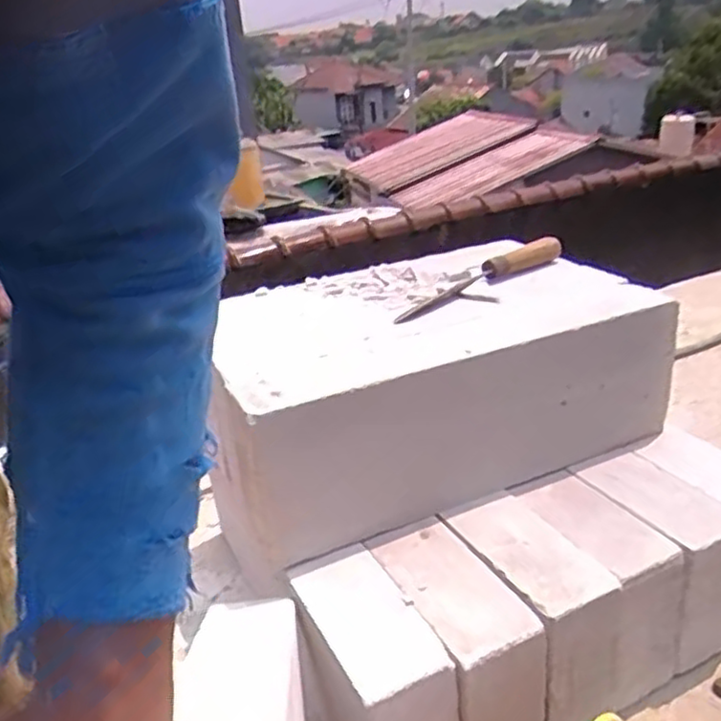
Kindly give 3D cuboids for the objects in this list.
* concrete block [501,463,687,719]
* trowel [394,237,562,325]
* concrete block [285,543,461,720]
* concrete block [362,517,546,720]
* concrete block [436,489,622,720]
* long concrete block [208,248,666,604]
[{"bbox_3d":[0.292,0.274,0.901,0.100,0.179,0.206,-15,26,-19],"label":"concrete block"},{"bbox_3d":[0.183,-0.119,1.031,0.349,0.039,0.083,-23,30,-34],"label":"trowel"},{"bbox_3d":[0.012,0.356,0.794,0.102,0.194,0.210,-16,27,-22],"label":"concrete block"},{"bbox_3d":[0.106,0.327,0.820,0.102,0.194,0.213,-16,26,-22],"label":"concrete block"},{"bbox_3d":[0.196,0.290,0.847,0.102,0.172,0.210,-15,27,-20],"label":"concrete block"},{"bbox_3d":[0.084,0.020,1.037,0.579,0.218,0.381,-14,25,-18],"label":"long concrete block"}]

